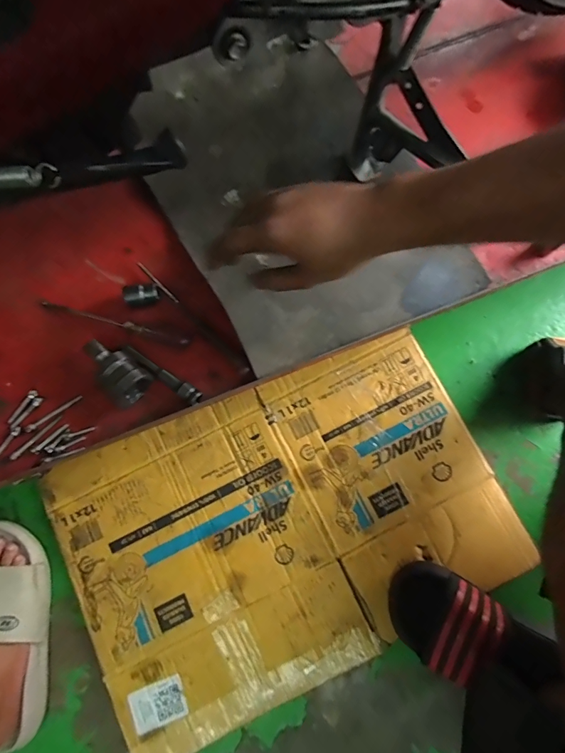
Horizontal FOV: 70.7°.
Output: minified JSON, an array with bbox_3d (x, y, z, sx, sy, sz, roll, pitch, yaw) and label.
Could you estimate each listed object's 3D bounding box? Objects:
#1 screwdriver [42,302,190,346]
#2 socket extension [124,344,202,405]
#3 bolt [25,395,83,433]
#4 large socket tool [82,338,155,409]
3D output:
[{"bbox_3d":[-0.211,-0.068,0.493,0.201,0.020,0.013,17,79,6],"label":"screwdriver"},{"bbox_3d":[-0.146,-0.003,0.475,0.112,0.014,0.017,31,81,8],"label":"socket extension"},{"bbox_3d":[-0.274,0.045,0.477,0.072,0.004,0.010,-33,81,-6],"label":"bolt"},{"bbox_3d":[-0.200,-0.006,0.468,0.084,0.037,0.053,38,82,9],"label":"large socket tool"}]

